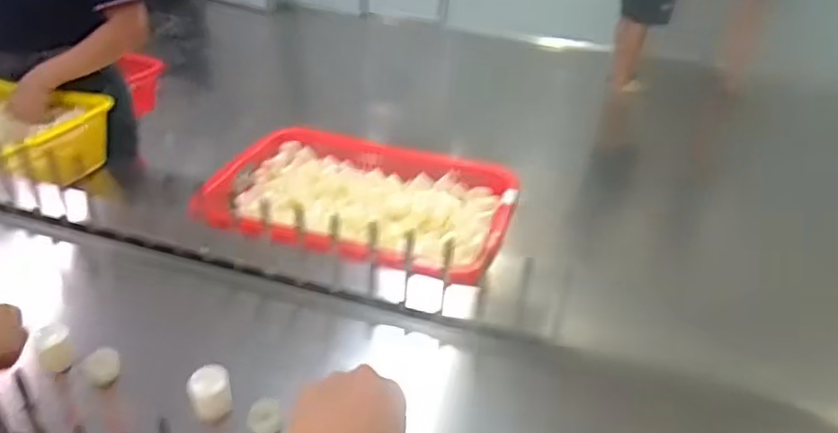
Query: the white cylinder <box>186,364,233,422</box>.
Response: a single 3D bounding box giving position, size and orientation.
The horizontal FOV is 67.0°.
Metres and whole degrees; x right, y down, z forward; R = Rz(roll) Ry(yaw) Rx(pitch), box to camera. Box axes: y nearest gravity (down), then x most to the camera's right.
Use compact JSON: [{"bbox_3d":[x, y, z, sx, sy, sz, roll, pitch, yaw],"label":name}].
[{"bbox_3d":[-0.165,0.141,0.502,0.030,0.039,0.027,-10,36,-21],"label":"white cylinder"}]

